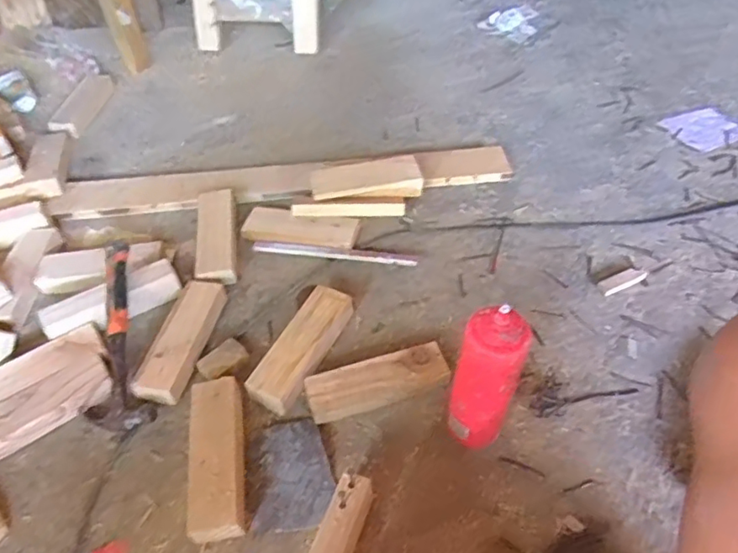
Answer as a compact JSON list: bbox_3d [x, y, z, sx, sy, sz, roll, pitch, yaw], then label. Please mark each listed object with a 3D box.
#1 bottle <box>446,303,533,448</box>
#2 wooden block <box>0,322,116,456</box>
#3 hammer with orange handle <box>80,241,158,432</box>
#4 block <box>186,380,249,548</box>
[{"bbox_3d":[0.131,0.118,0.656,0.070,0.203,0.058,19,52,17],"label":"bottle"},{"bbox_3d":[-0.458,0.159,0.795,0.201,0.036,0.125,-29,54,-21],"label":"wooden block"},{"bbox_3d":[-0.353,0.080,0.810,0.097,0.042,0.279,-9,68,-6],"label":"hammer with orange handle"},{"bbox_3d":[-0.187,0.224,0.716,0.066,0.053,0.187,-9,49,-6],"label":"block"}]

